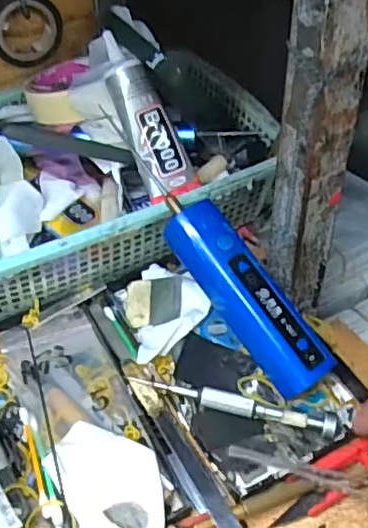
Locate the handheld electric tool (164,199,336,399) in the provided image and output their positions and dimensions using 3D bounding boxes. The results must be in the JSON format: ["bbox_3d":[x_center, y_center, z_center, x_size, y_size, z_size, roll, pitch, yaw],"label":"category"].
[{"bbox_3d":[0.039,0.019,0.389,0.033,0.027,0.130,-33,79,-26],"label":"handheld electric tool"}]

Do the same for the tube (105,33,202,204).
[{"bbox_3d":[-0.028,-0.104,0.442,0.035,0.020,0.118,-25,94,-21],"label":"tube"}]

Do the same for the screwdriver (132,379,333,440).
[{"bbox_3d":[0.029,0.083,0.376,0.123,0.012,0.013,12,48,12],"label":"screwdriver"}]

